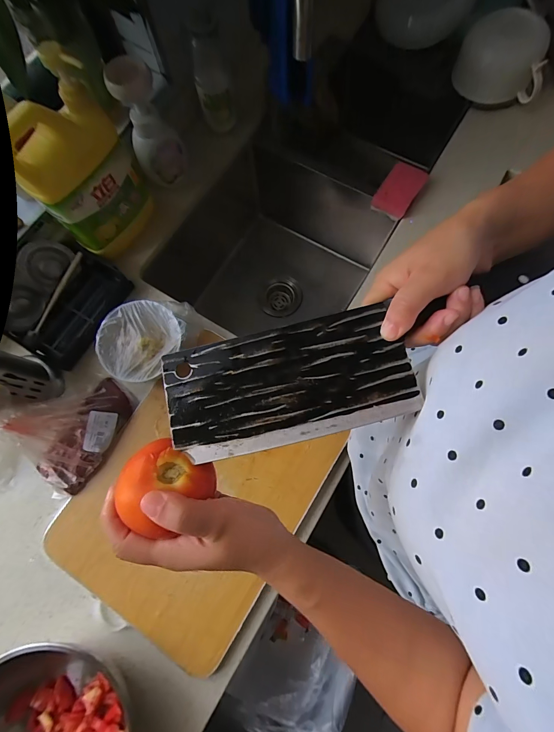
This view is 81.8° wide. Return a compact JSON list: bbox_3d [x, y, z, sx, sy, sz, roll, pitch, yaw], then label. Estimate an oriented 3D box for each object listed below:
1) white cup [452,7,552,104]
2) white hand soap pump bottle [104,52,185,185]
[{"bbox_3d":[0.415,-0.567,0.592,0.153,0.103,0.110,14,77,5],"label":"white cup"},{"bbox_3d":[-0.205,-0.385,0.514,0.077,0.154,0.068,-24,77,-4],"label":"white hand soap pump bottle"}]

